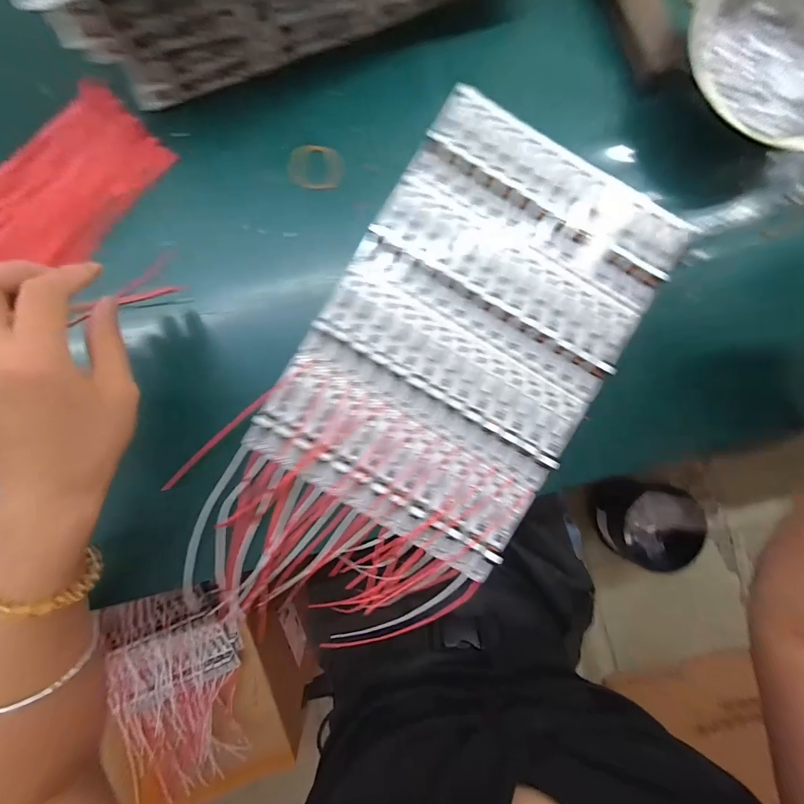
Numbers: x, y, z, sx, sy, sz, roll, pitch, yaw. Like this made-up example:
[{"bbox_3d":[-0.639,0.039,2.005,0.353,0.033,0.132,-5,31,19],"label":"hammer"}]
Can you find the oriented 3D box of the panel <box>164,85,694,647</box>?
[{"bbox_3d":[0.025,-0.011,0.272,0.205,0.021,0.392,36,90,-1],"label":"panel"}]

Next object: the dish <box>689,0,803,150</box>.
[{"bbox_3d":[0.250,-0.227,0.263,0.126,0.038,0.133,0,91,-1],"label":"dish"}]

